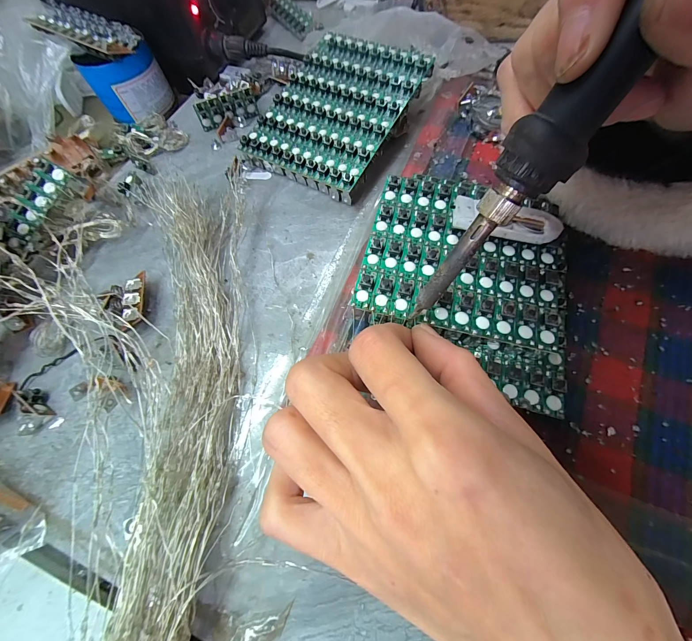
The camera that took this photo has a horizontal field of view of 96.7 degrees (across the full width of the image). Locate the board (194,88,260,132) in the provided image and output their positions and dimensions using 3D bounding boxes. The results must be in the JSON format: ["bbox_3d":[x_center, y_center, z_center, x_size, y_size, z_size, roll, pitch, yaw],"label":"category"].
[{"bbox_3d":[-0.093,-0.165,0.242,0.046,0.022,0.009,-21,68,-8],"label":"board"}]

